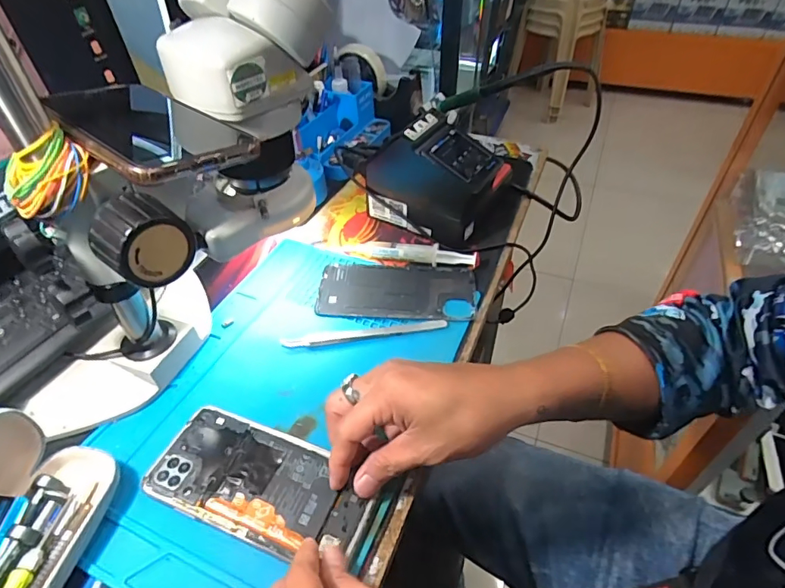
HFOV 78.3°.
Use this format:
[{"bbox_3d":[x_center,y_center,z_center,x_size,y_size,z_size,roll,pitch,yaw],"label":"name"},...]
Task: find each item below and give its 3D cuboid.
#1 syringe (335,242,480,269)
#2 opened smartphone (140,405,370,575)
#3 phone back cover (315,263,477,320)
[{"bbox_3d":[0.013,-0.045,0.512,0.148,0.018,0.017,4,44,6],"label":"syringe"},{"bbox_3d":[-0.090,0.130,0.335,0.154,0.006,0.074,16,46,18],"label":"opened smartphone"},{"bbox_3d":[0.005,-0.005,0.483,0.153,0.004,0.074,3,44,5],"label":"phone back cover"}]

